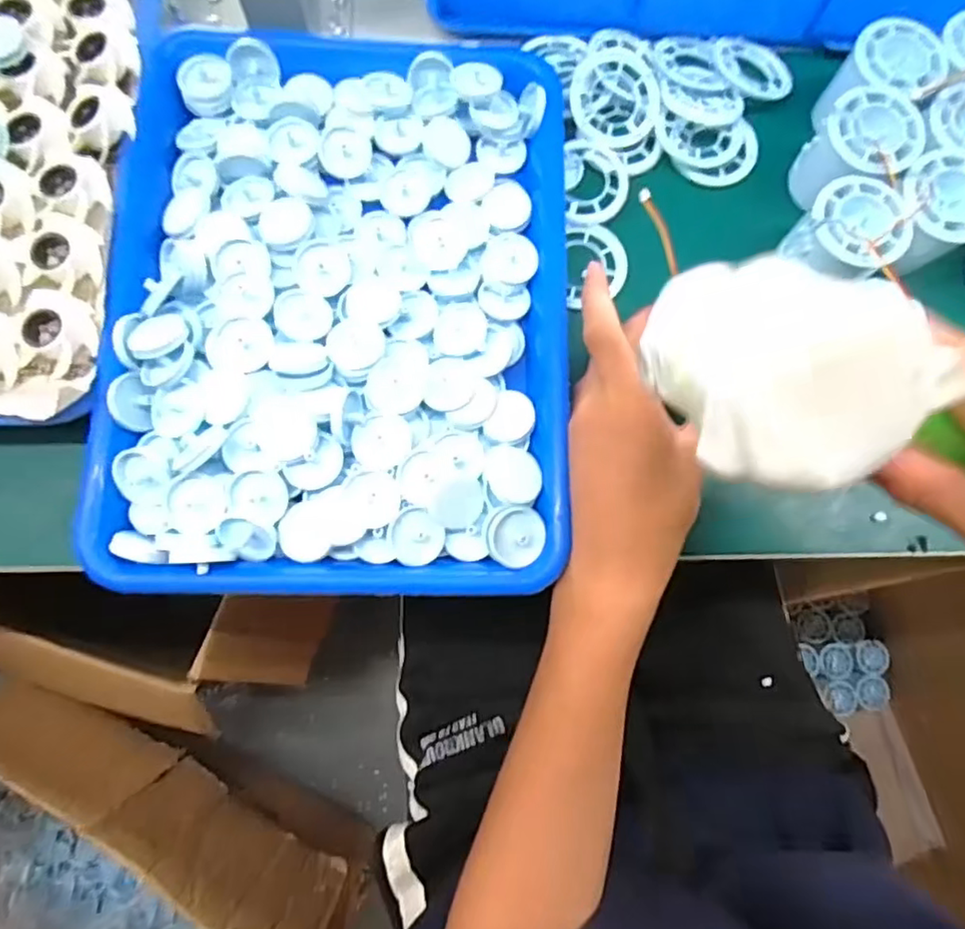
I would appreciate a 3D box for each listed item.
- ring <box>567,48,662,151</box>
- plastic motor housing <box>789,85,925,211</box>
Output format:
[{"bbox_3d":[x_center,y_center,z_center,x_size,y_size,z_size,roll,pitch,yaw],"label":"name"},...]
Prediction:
[{"bbox_3d":[0.085,-0.241,0.398,0.058,0.011,0.068,-12,78,-5],"label":"ring"},{"bbox_3d":[0.226,-0.188,0.377,0.058,0.051,0.056,2,75,-8],"label":"plastic motor housing"}]

